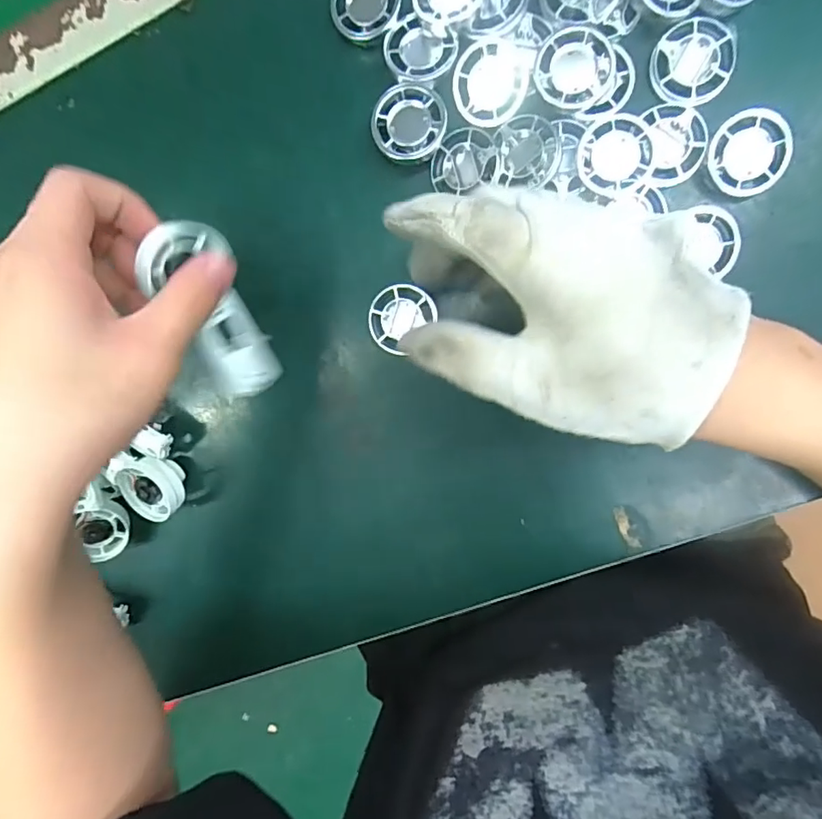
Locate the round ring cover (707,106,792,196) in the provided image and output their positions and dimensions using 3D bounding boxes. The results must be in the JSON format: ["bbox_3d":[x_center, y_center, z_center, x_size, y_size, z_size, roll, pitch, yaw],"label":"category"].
[{"bbox_3d":[0.171,-0.130,0.270,0.036,0.010,0.039,1,98,8],"label":"round ring cover"}]

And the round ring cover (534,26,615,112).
[{"bbox_3d":[0.082,-0.172,0.269,0.038,0.005,0.036,1,98,8],"label":"round ring cover"}]

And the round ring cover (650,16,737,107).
[{"bbox_3d":[0.142,-0.174,0.269,0.039,0.005,0.039,-1,97,8],"label":"round ring cover"}]

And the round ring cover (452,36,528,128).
[{"bbox_3d":[0.041,-0.170,0.278,0.037,0.005,0.040,7,110,20],"label":"round ring cover"}]

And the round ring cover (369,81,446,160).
[{"bbox_3d":[-0.001,-0.154,0.287,0.038,0.015,0.038,1,98,8],"label":"round ring cover"}]

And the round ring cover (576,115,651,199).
[{"bbox_3d":[0.104,-0.130,0.274,0.036,0.006,0.039,1,98,8],"label":"round ring cover"}]

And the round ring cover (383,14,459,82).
[{"bbox_3d":[0.004,-0.189,0.283,0.039,0.007,0.033,25,100,4],"label":"round ring cover"}]

